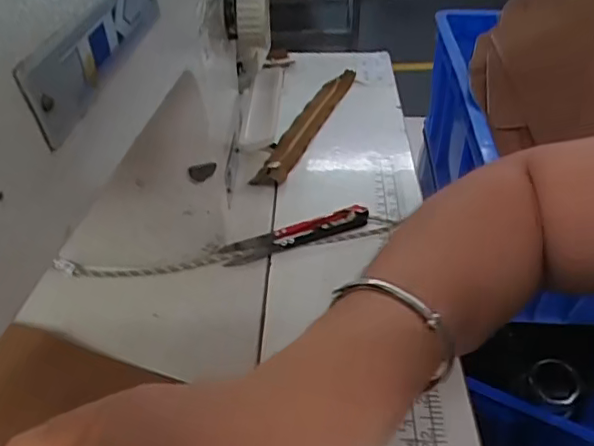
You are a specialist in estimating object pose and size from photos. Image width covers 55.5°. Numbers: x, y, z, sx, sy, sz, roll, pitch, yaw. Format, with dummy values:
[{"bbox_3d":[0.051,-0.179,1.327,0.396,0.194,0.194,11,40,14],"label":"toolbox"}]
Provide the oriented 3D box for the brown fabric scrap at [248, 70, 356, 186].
[{"bbox_3d":[0.010,-0.094,0.524,0.034,0.016,0.212,14,40,14],"label":"brown fabric scrap"}]

